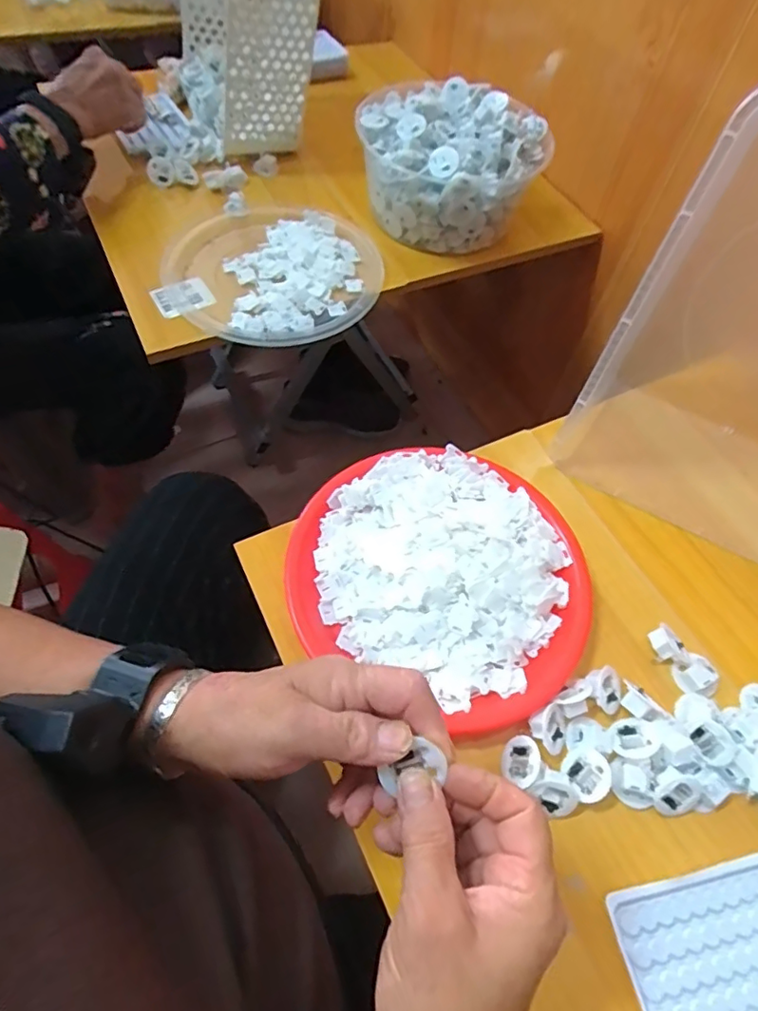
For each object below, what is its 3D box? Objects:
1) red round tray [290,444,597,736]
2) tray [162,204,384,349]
[{"bbox_3d":[0.052,0.044,0.432,0.222,0.031,0.206,2,59,-3],"label":"red round tray"},{"bbox_3d":[-0.117,-0.264,0.618,0.224,0.024,0.224,2,59,-3],"label":"tray"}]

